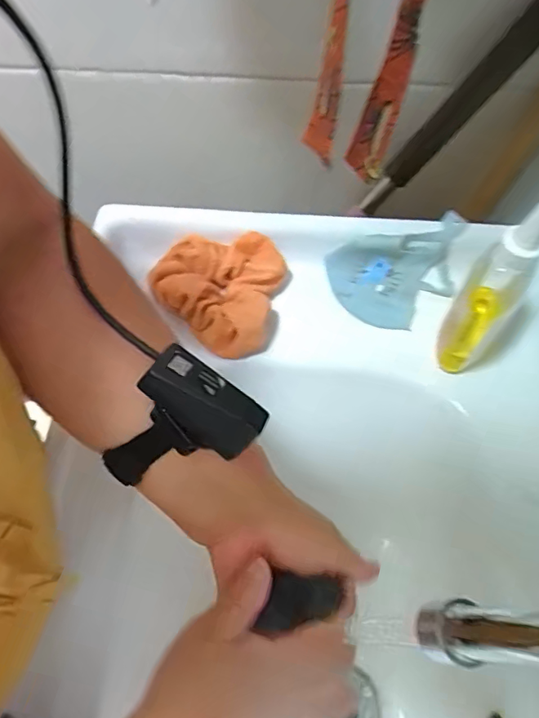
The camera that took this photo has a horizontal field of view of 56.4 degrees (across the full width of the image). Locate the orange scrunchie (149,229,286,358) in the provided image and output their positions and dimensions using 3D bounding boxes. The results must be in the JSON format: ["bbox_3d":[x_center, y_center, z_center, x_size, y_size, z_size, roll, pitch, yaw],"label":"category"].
[{"bbox_3d":[-0.052,-0.063,0.457,0.117,0.046,0.108,14,62,7],"label":"orange scrunchie"}]

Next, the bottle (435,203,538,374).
[{"bbox_3d":[0.164,-0.044,0.380,0.041,0.165,0.039,36,66,17],"label":"bottle"}]

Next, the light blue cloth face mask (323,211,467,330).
[{"bbox_3d":[0.123,-0.076,0.471,0.126,0.017,0.086,-17,93,7],"label":"light blue cloth face mask"}]

